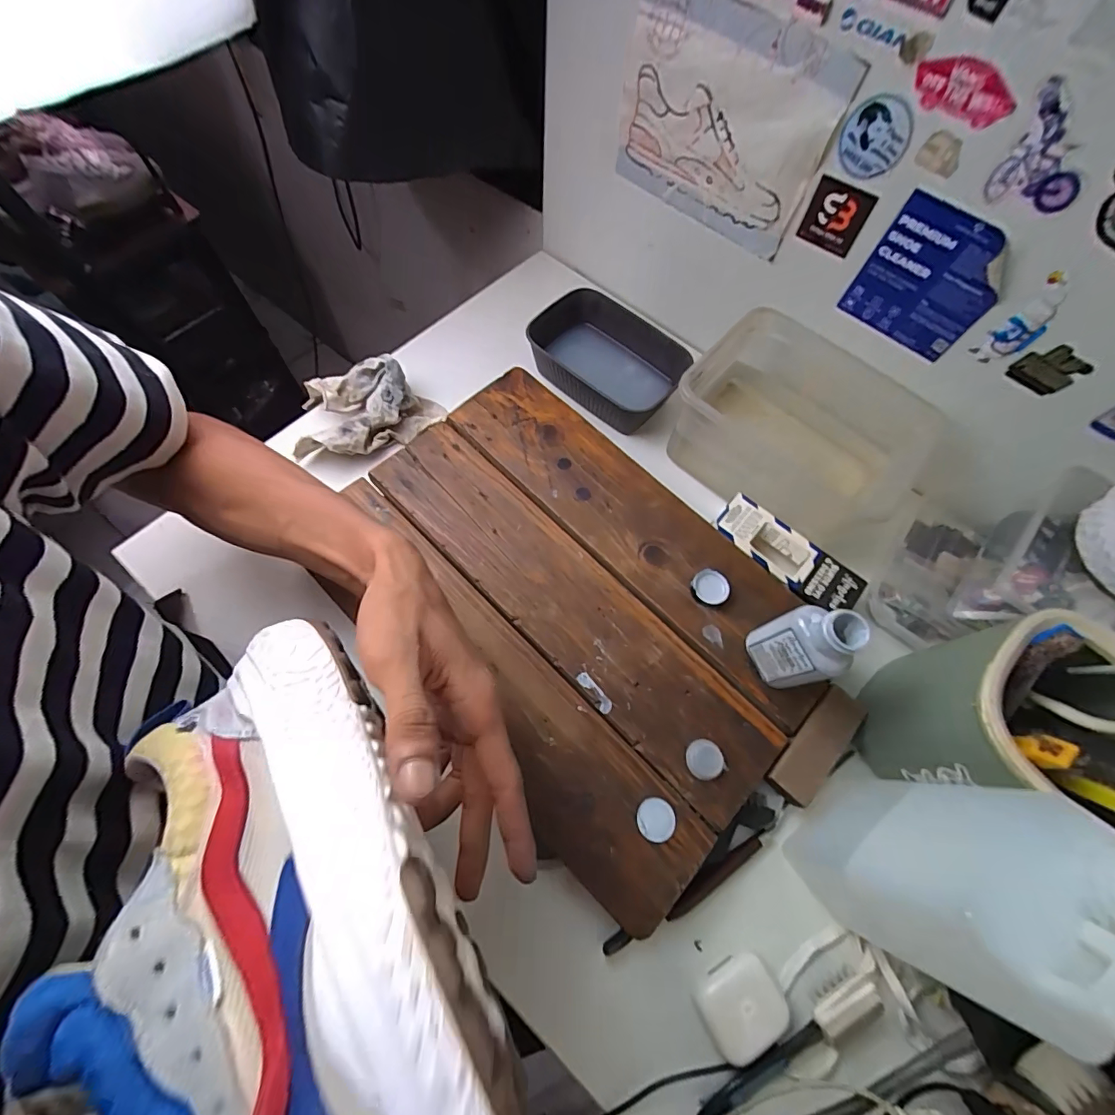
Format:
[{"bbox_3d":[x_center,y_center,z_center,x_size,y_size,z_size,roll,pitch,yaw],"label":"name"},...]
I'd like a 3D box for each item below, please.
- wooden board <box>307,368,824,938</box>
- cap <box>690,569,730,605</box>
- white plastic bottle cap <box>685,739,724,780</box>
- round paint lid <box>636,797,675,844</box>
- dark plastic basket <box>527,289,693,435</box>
[{"bbox_3d":[0.004,0.038,0.410,0.275,0.035,0.405,-40,75,-17],"label":"wooden board"},{"bbox_3d":[0.130,0.025,0.401,0.030,0.013,0.028,1,67,-3],"label":"cap"},{"bbox_3d":[0.111,0.152,0.354,0.028,0.005,0.027,1,67,-3],"label":"white plastic bottle cap"},{"bbox_3d":[0.071,0.188,0.337,0.027,0.004,0.027,1,67,-3],"label":"round paint lid"},{"bbox_3d":[0.057,-0.223,0.528,0.166,0.051,0.125,30,69,9],"label":"dark plastic basket"}]

